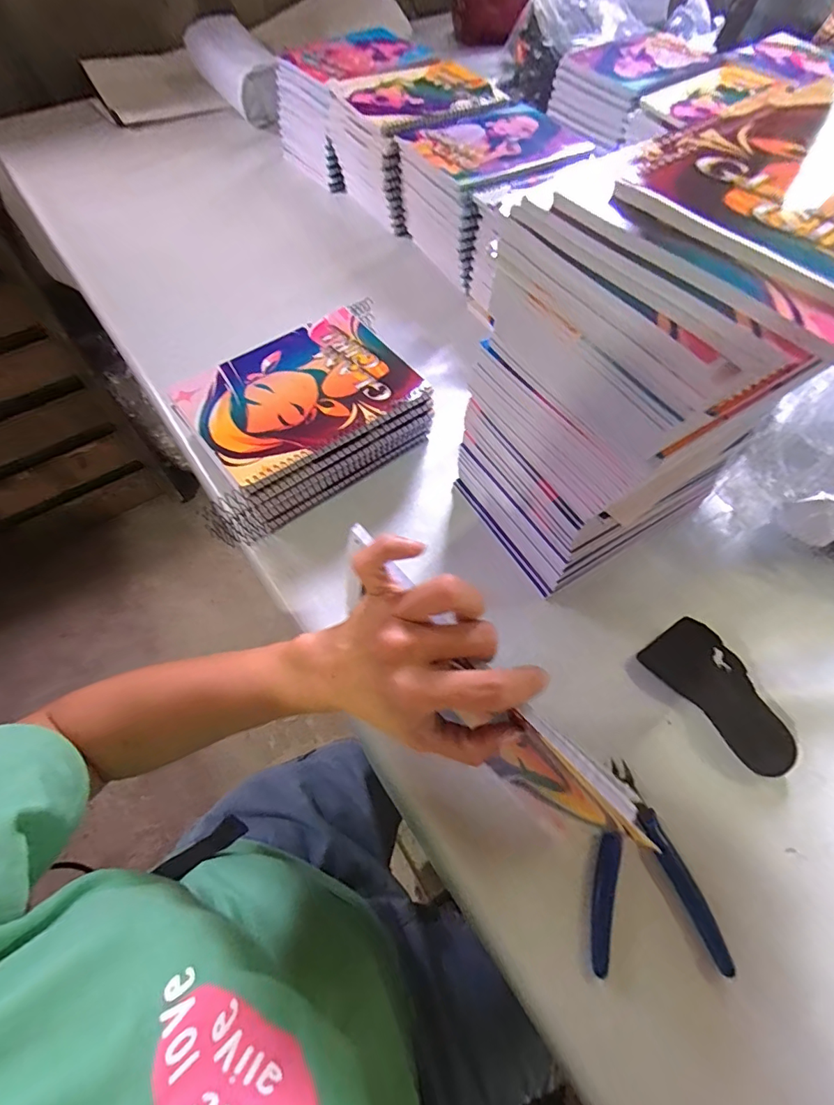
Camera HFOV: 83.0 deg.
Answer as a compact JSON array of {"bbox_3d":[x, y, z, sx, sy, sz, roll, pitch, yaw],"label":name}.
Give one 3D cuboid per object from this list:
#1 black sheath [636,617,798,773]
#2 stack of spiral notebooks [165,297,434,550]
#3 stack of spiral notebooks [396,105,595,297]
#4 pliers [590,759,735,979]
[{"bbox_3d":[0.243,0.110,0.373,0.055,0.018,0.119,-34,66,-17],"label":"black sheath"},{"bbox_3d":[-0.114,-0.133,0.465,0.246,0.077,0.151,-35,67,-17],"label":"stack of spiral notebooks"},{"bbox_3d":[0.092,-0.480,0.626,0.192,0.115,0.147,-29,65,-15],"label":"stack of spiral notebooks"},{"bbox_3d":[0.153,0.210,0.320,0.083,0.009,0.116,1,61,1],"label":"pliers"}]

